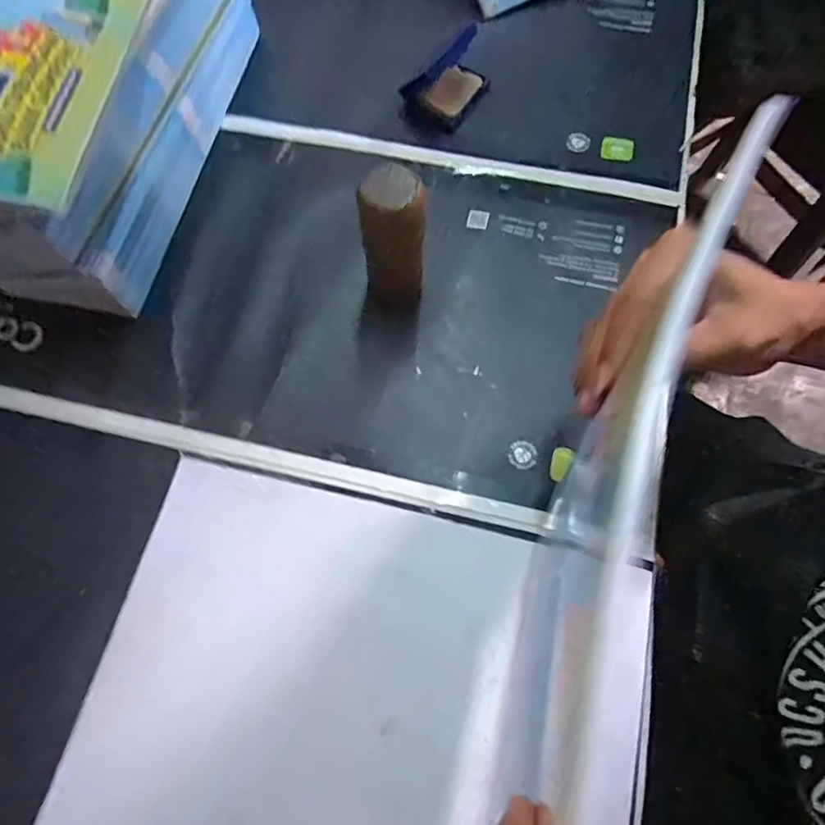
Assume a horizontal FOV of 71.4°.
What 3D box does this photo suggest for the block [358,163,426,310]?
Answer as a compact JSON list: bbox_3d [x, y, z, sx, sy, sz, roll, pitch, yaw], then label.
[{"bbox_3d":[-0.010,-0.114,0.388,0.043,0.113,0.045,-10,70,-2],"label":"block"}]

